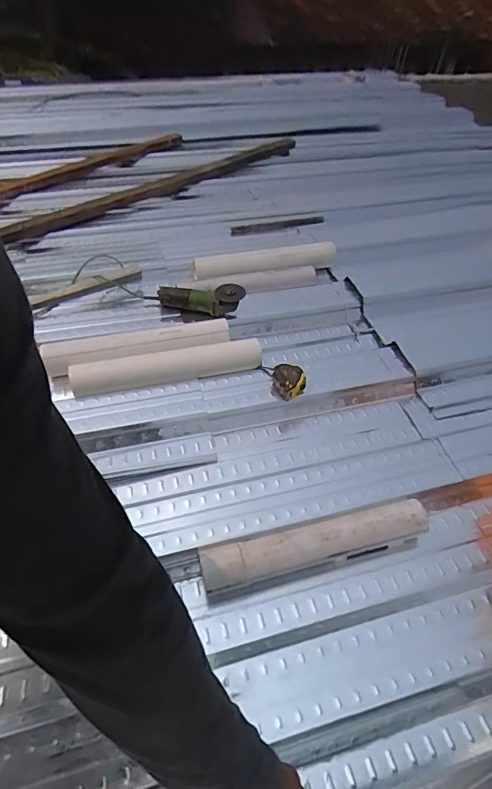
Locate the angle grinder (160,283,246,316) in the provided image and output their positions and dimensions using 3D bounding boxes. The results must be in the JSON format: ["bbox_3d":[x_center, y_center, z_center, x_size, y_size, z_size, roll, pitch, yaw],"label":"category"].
[{"bbox_3d":[-0.145,-0.289,1.350,0.273,0.100,0.083,12,48,6],"label":"angle grinder"}]

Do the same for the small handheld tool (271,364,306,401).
[{"bbox_3d":[0.113,-0.034,1.163,0.086,0.060,0.092,2,48,-3],"label":"small handheld tool"}]

